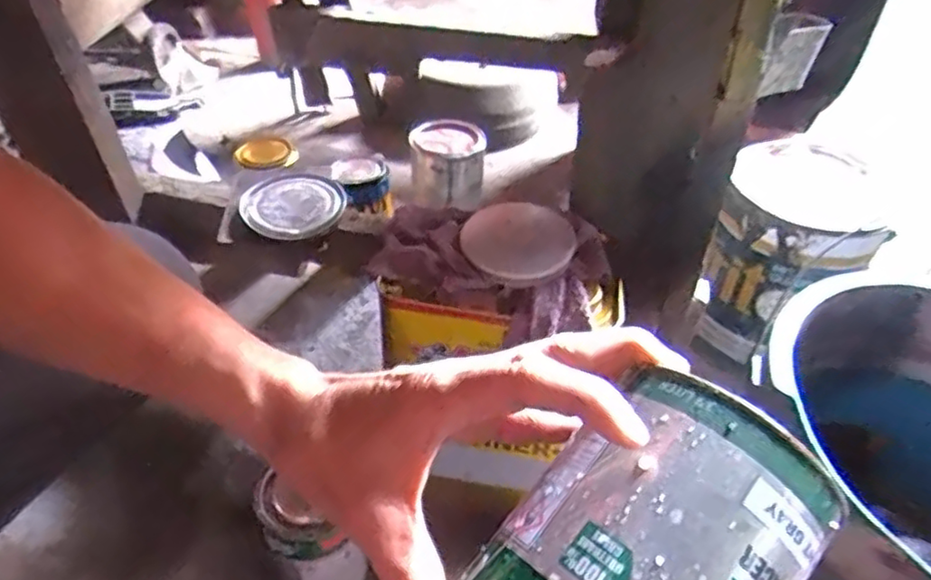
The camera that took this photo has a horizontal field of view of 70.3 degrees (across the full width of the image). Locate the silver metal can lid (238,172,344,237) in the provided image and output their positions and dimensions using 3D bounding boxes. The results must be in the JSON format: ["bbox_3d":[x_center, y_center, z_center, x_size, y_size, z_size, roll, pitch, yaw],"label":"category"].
[{"bbox_3d":[-0.163,-0.082,0.622,0.094,0.013,0.090,2,42,-2],"label":"silver metal can lid"}]

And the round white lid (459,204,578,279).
[{"bbox_3d":[0.036,-0.035,0.458,0.076,0.011,0.076,6,42,2],"label":"round white lid"}]

